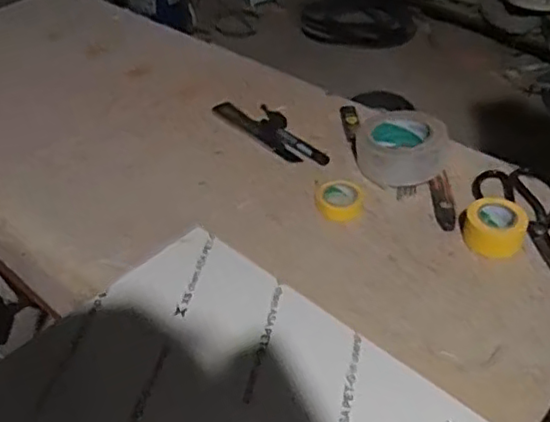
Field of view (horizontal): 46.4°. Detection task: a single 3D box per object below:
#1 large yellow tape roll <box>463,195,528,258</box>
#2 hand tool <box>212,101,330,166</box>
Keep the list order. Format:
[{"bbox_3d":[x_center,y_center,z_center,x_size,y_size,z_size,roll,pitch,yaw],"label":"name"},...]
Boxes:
[{"bbox_3d":[0.251,0.018,0.731,0.065,0.034,0.071,0,41,0],"label":"large yellow tape roll"},{"bbox_3d":[0.001,-0.115,0.915,0.207,0.019,0.059,30,50,31],"label":"hand tool"}]

